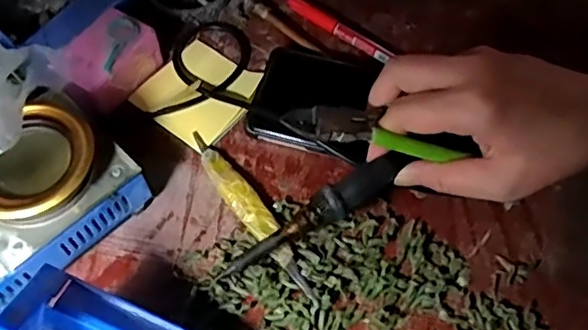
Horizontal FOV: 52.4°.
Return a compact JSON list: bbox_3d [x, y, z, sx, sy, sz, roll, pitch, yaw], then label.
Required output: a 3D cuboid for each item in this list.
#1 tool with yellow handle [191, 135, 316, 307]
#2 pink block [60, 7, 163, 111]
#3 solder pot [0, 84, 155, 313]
[{"bbox_3d":[-0.029,0.029,0.391,0.018,0.010,0.143,-33,64,-17],"label":"tool with yellow handle"},{"bbox_3d":[-0.137,-0.074,0.436,0.049,0.040,0.072,26,64,16],"label":"pink block"},{"bbox_3d":[-0.175,0.031,0.366,0.150,0.063,0.090,-41,66,-20],"label":"solder pot"}]

